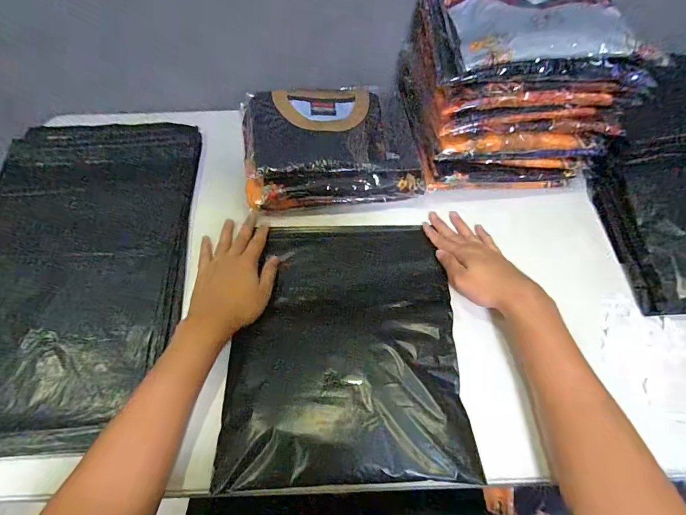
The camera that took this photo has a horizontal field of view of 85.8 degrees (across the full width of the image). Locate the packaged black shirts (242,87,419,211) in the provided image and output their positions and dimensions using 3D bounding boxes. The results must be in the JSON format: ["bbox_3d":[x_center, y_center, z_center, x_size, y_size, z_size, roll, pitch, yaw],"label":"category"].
[{"bbox_3d":[-0.021,-0.173,0.577,0.256,0.081,0.197,-5,60,-2],"label":"packaged black shirts"}]

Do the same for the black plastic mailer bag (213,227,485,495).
[{"bbox_3d":[0.002,0.092,0.457,0.263,0.031,0.324,0,60,1],"label":"black plastic mailer bag"}]

